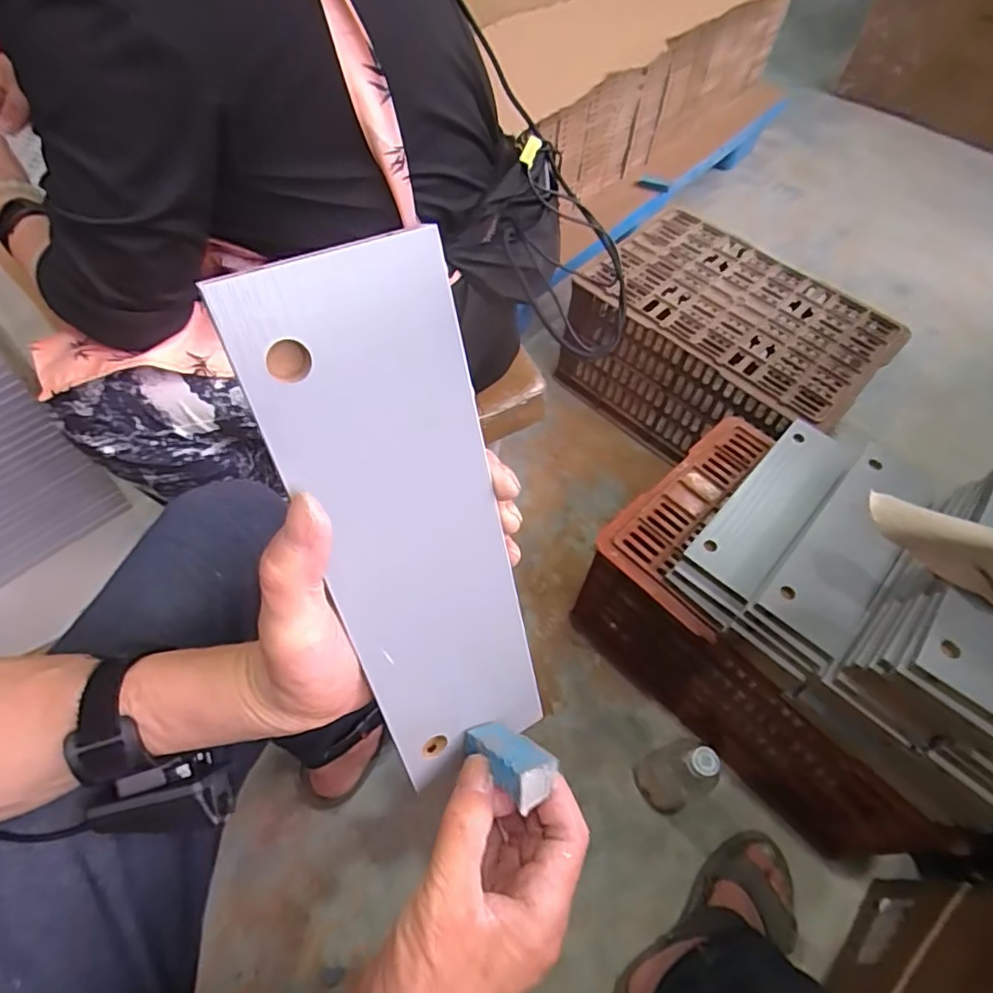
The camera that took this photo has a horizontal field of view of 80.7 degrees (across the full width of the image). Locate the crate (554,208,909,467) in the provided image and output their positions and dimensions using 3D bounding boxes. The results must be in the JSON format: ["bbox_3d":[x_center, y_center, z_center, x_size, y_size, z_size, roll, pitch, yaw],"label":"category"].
[{"bbox_3d":[0.380,-0.250,1.015,0.281,0.214,0.445,-40,67,-23],"label":"crate"}]

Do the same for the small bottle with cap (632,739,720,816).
[{"bbox_3d":[0.219,0.337,0.707,0.056,0.178,0.072,-16,60,-12],"label":"small bottle with cap"}]

